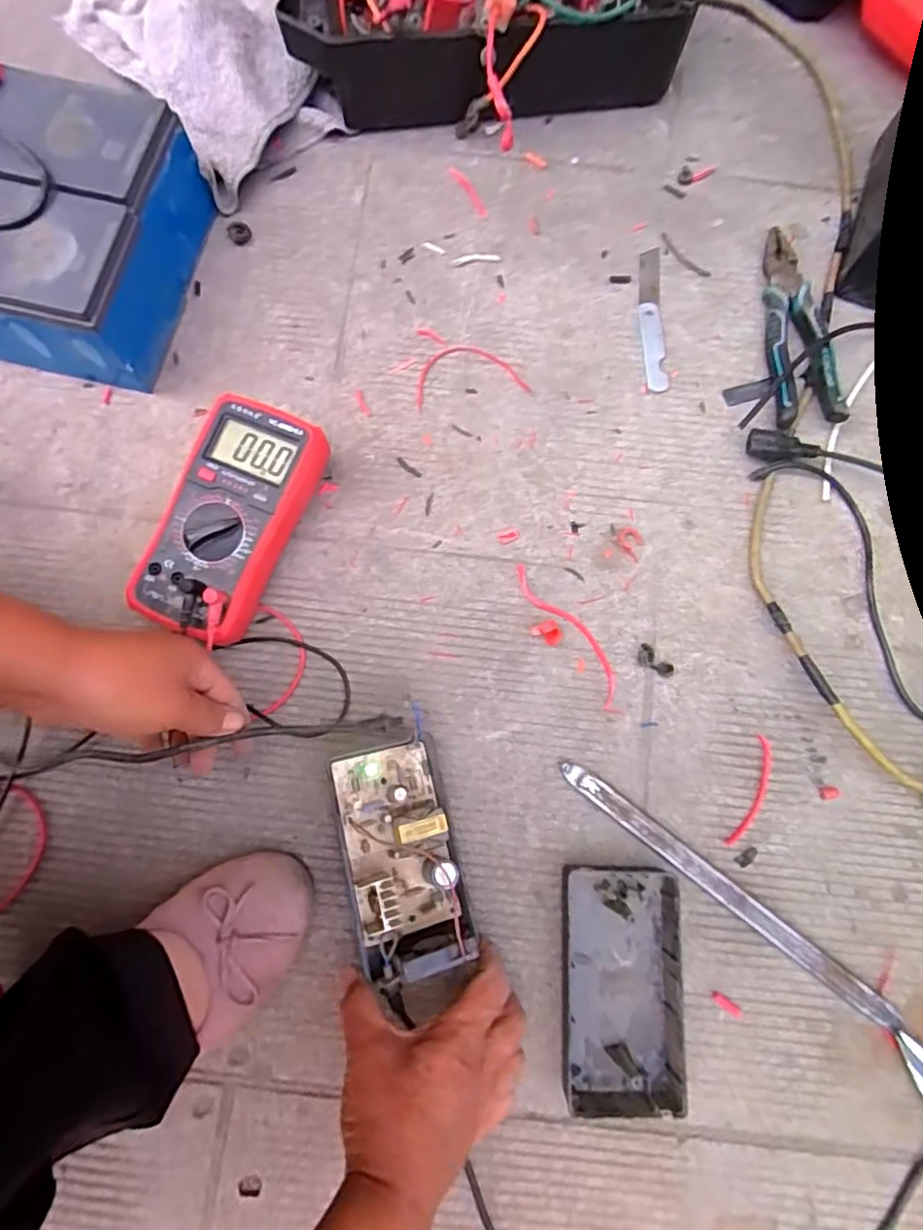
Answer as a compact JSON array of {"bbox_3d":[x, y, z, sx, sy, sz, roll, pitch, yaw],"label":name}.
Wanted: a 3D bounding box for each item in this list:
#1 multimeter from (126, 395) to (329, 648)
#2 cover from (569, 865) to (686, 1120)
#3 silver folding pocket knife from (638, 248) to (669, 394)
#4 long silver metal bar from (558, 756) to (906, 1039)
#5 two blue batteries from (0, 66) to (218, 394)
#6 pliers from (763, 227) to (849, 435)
[{"bbox_3d":[-0.181,-0.073,0.476,0.097,0.053,0.185,20,76,3],"label":"multimeter"},{"bbox_3d":[0.113,0.261,0.423,0.080,0.028,0.150,3,78,0],"label":"cover"},{"bbox_3d":[0.174,-0.271,0.548,0.022,0.005,0.147,1,78,0],"label":"silver folding pocket knife"},{"bbox_3d":[0.196,0.205,0.446,0.287,0.009,0.020,38,80,7],"label":"long silver metal bar"},{"bbox_3d":[-0.324,-0.316,0.501,0.151,0.104,0.206,11,78,2],"label":"two blue batteries"},{"bbox_3d":[0.292,-0.261,0.532,0.062,0.031,0.201,-5,78,-2],"label":"pliers"}]

